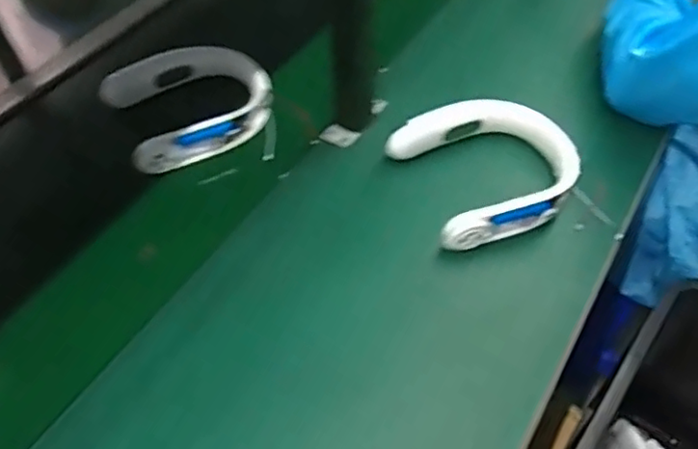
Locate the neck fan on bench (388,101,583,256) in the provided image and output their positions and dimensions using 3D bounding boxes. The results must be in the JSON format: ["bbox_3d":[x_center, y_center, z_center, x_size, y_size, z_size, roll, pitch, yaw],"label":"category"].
[{"bbox_3d":[0.177,-0.073,0.769,0.201,0.062,0.190,-18,55,-13],"label":"neck fan on bench"}]

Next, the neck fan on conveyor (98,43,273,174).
[{"bbox_3d":[-0.214,-0.175,0.866,0.235,0.076,0.189,-31,59,-21],"label":"neck fan on conveyor"}]

